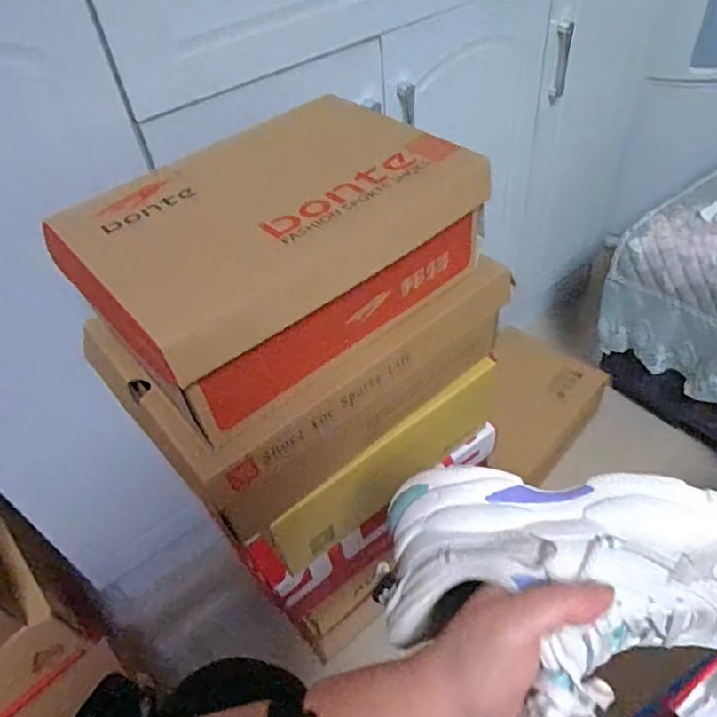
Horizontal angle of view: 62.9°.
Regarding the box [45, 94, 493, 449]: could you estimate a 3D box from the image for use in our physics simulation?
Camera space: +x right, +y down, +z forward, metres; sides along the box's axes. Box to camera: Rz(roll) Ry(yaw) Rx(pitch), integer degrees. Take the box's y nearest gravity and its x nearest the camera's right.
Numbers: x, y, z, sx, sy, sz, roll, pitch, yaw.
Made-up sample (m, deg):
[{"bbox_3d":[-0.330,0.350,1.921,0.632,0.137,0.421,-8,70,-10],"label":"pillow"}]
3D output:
[{"bbox_3d":[-0.067,-0.096,0.503,0.306,0.109,0.205,-34,52,-24],"label":"box"}]

